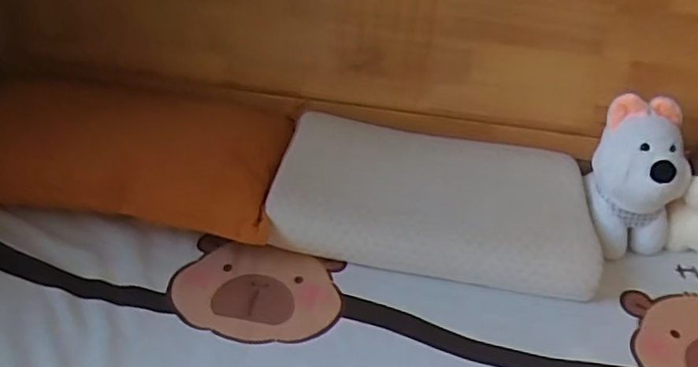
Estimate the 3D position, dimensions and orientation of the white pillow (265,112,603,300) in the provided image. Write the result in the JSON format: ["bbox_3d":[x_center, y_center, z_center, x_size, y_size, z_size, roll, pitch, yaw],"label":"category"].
[{"bbox_3d":[0.124,0.033,0.868,0.454,0.132,0.245,8,32,2],"label":"white pillow"}]

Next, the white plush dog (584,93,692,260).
[{"bbox_3d":[0.428,-0.010,0.841,0.117,0.228,0.105,-2,33,-13],"label":"white plush dog"}]

